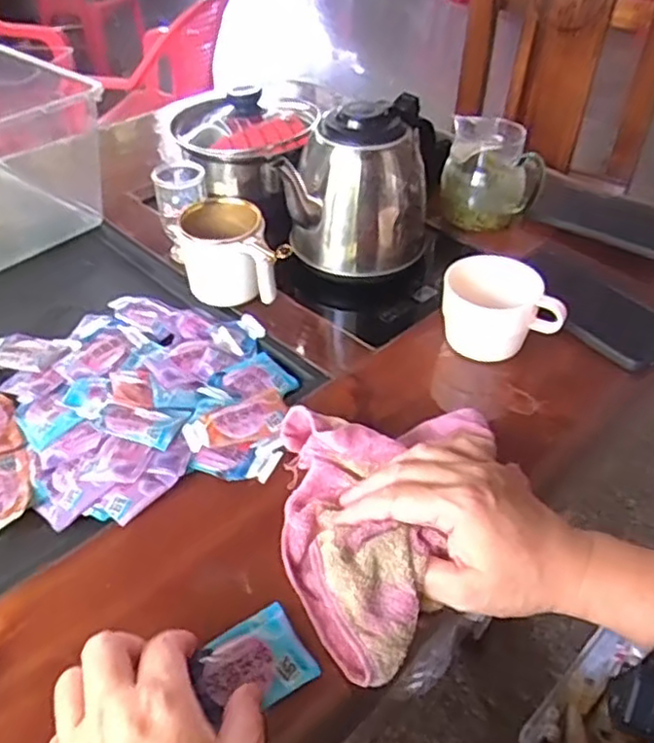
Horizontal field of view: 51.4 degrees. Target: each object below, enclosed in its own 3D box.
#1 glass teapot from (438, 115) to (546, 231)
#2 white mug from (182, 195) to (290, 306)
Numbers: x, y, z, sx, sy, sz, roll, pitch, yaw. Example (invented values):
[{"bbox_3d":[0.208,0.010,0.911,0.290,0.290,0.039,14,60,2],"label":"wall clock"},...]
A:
[{"bbox_3d":[0.182,-0.214,0.744,0.101,0.097,0.091,9,43,10],"label":"glass teapot"},{"bbox_3d":[-0.088,-0.096,0.618,0.069,0.083,0.113,-19,46,-20],"label":"white mug"}]

